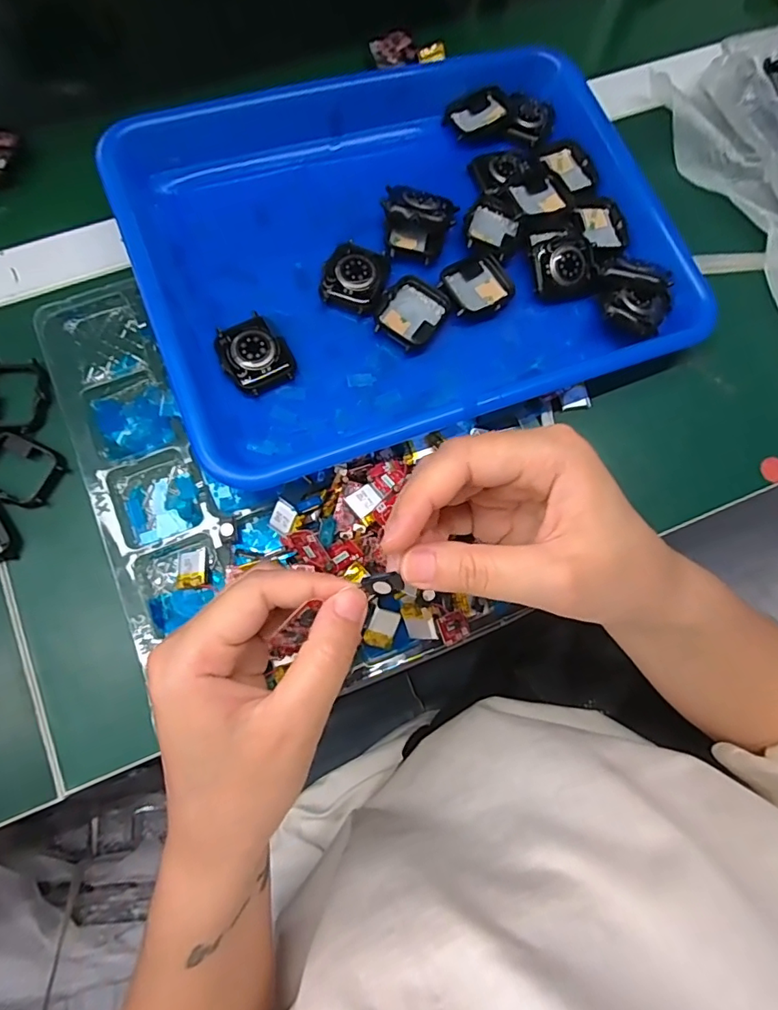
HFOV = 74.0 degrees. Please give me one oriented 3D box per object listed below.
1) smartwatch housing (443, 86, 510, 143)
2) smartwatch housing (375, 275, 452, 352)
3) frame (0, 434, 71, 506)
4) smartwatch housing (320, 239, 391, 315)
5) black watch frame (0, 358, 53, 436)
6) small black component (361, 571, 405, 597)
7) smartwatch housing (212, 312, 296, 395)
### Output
[{"bbox_3d":[0.064,-0.273,0.363,0.046,0.008,0.033,-25,80,-3],"label":"smartwatch housing"},{"bbox_3d":[0.014,-0.116,0.311,0.036,0.010,0.043,33,82,7],"label":"smartwatch housing"},{"bbox_3d":[-0.215,-0.021,0.297,0.047,0.005,0.036,31,82,6],"label":"frame"},{"bbox_3d":[-0.020,-0.138,0.313,0.037,0.010,0.042,16,80,4],"label":"smartwatch housing"},{"bbox_3d":[-0.223,-0.065,0.305,0.041,0.005,0.047,-8,79,0],"label":"black watch frame"},{"bbox_3d":[-0.002,0.030,0.191,0.015,0.004,0.008,-12,79,-1],"label":"small black component"},{"bbox_3d":[-0.075,-0.084,0.295,0.036,0.018,0.043,-30,80,-4],"label":"smartwatch housing"}]

